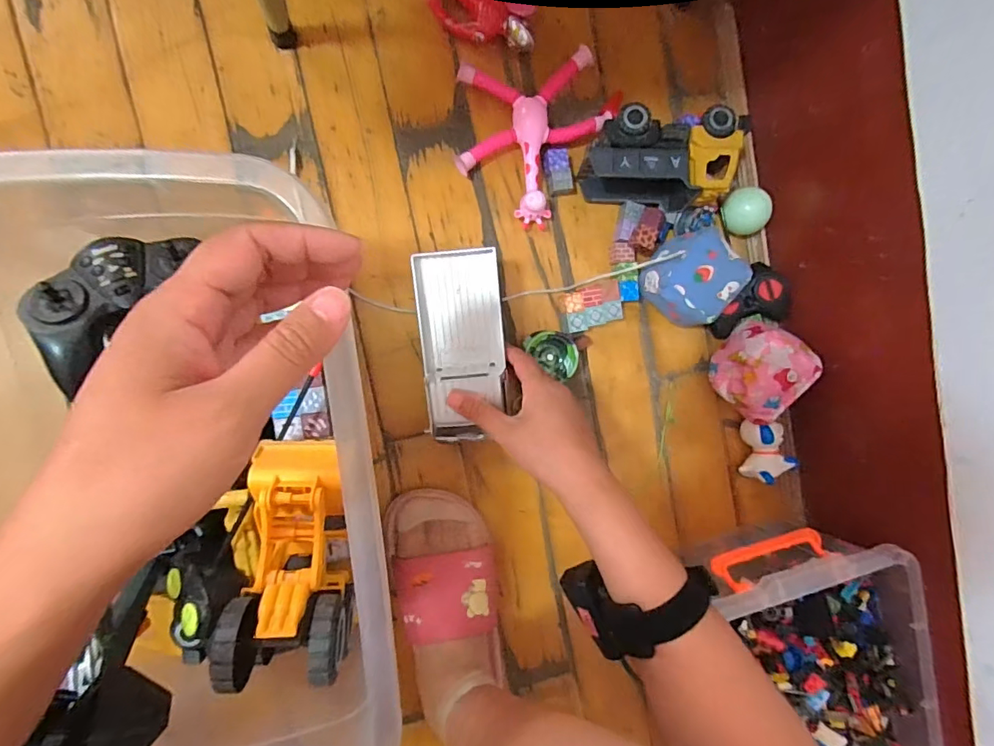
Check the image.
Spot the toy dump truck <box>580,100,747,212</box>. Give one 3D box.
[{"bbox_3d":[0.160,-0.212,0.502,0.156,0.085,0.103,5,92,-10],"label":"toy dump truck"}]

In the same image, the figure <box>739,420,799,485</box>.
[{"bbox_3d":[0.306,0.086,0.558,0.055,0.038,0.071,-9,94,-9],"label":"figure"}]

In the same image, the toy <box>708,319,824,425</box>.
[{"bbox_3d":[0.283,0.000,0.533,0.079,0.085,0.090,-41,98,-6],"label":"toy"}]

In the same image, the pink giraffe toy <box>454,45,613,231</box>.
[{"bbox_3d":[0.037,-0.236,0.504,0.155,0.039,0.157,0,92,-10],"label":"pink giraffe toy"}]

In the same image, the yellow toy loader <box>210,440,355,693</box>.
[{"bbox_3d":[-0.134,0.120,0.330,0.073,0.061,0.150,-1,63,-10],"label":"yellow toy loader"}]

